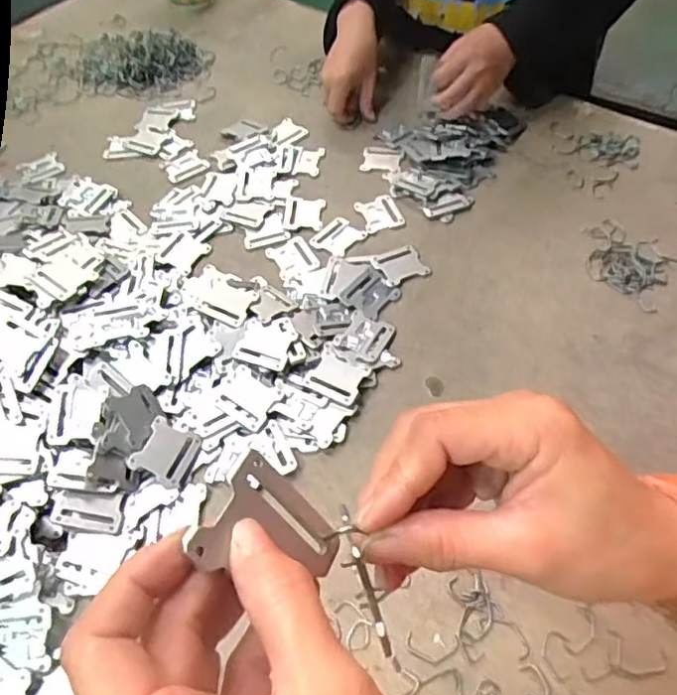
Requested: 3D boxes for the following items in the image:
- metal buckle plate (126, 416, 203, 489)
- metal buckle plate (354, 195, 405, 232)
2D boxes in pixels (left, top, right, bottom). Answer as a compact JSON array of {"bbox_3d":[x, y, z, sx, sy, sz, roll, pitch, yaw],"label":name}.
[{"bbox_3d":[-0.140,0.085,0.509,0.044,0.005,0.047,29,57,-4],"label":"metal buckle plate"},{"bbox_3d":[0.045,-0.145,0.672,0.043,0.004,0.047,-18,55,-10],"label":"metal buckle plate"}]

